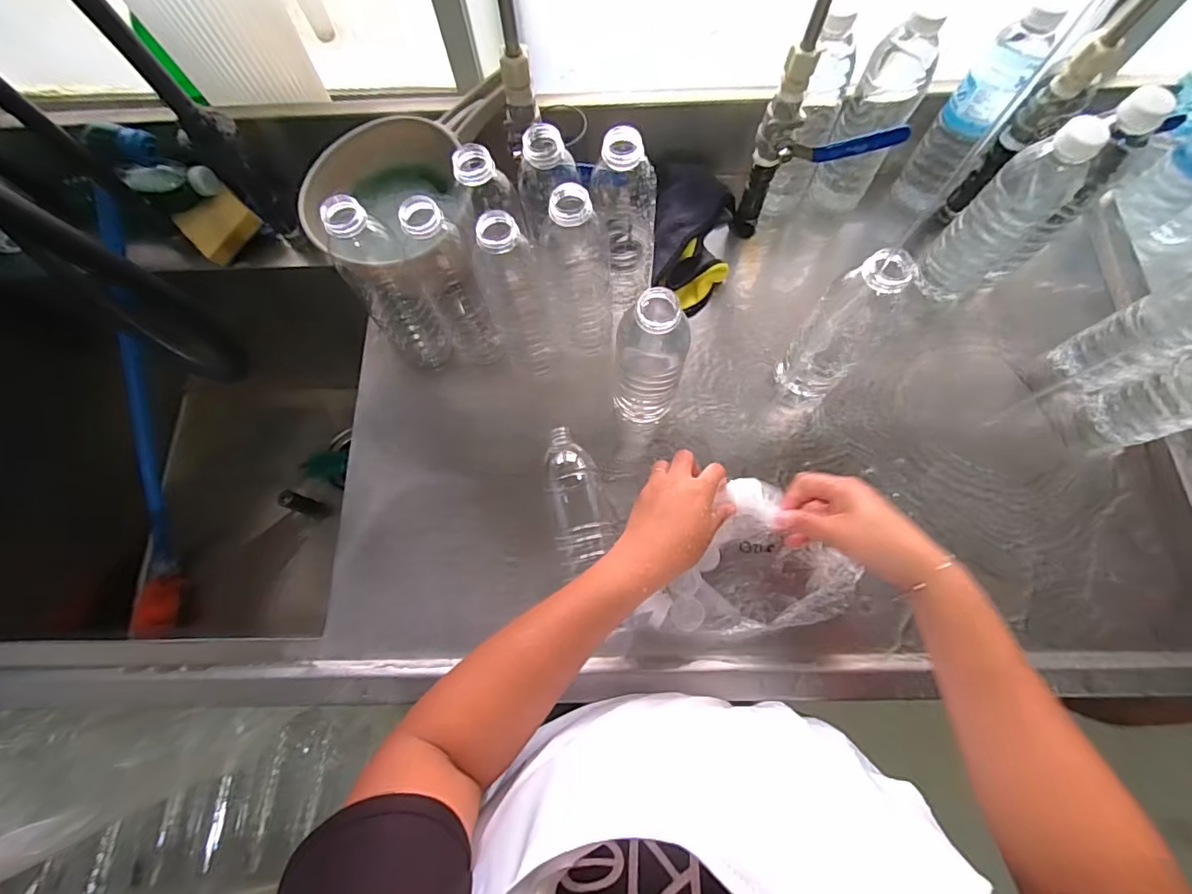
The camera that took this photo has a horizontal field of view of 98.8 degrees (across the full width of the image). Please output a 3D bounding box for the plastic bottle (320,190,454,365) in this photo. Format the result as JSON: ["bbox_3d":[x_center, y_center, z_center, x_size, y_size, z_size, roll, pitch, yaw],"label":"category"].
[{"bbox_3d":[-0.196,-0.146,0.488,0.057,0.199,0.054,-42,76,-10],"label":"plastic bottle"}]

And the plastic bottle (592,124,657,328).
[{"bbox_3d":[0.031,-0.218,0.517,0.060,0.235,0.068,3,73,3],"label":"plastic bottle"}]

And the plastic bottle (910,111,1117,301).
[{"bbox_3d":[0.393,-0.221,0.492,0.062,0.201,0.069,-42,76,-10],"label":"plastic bottle"}]

